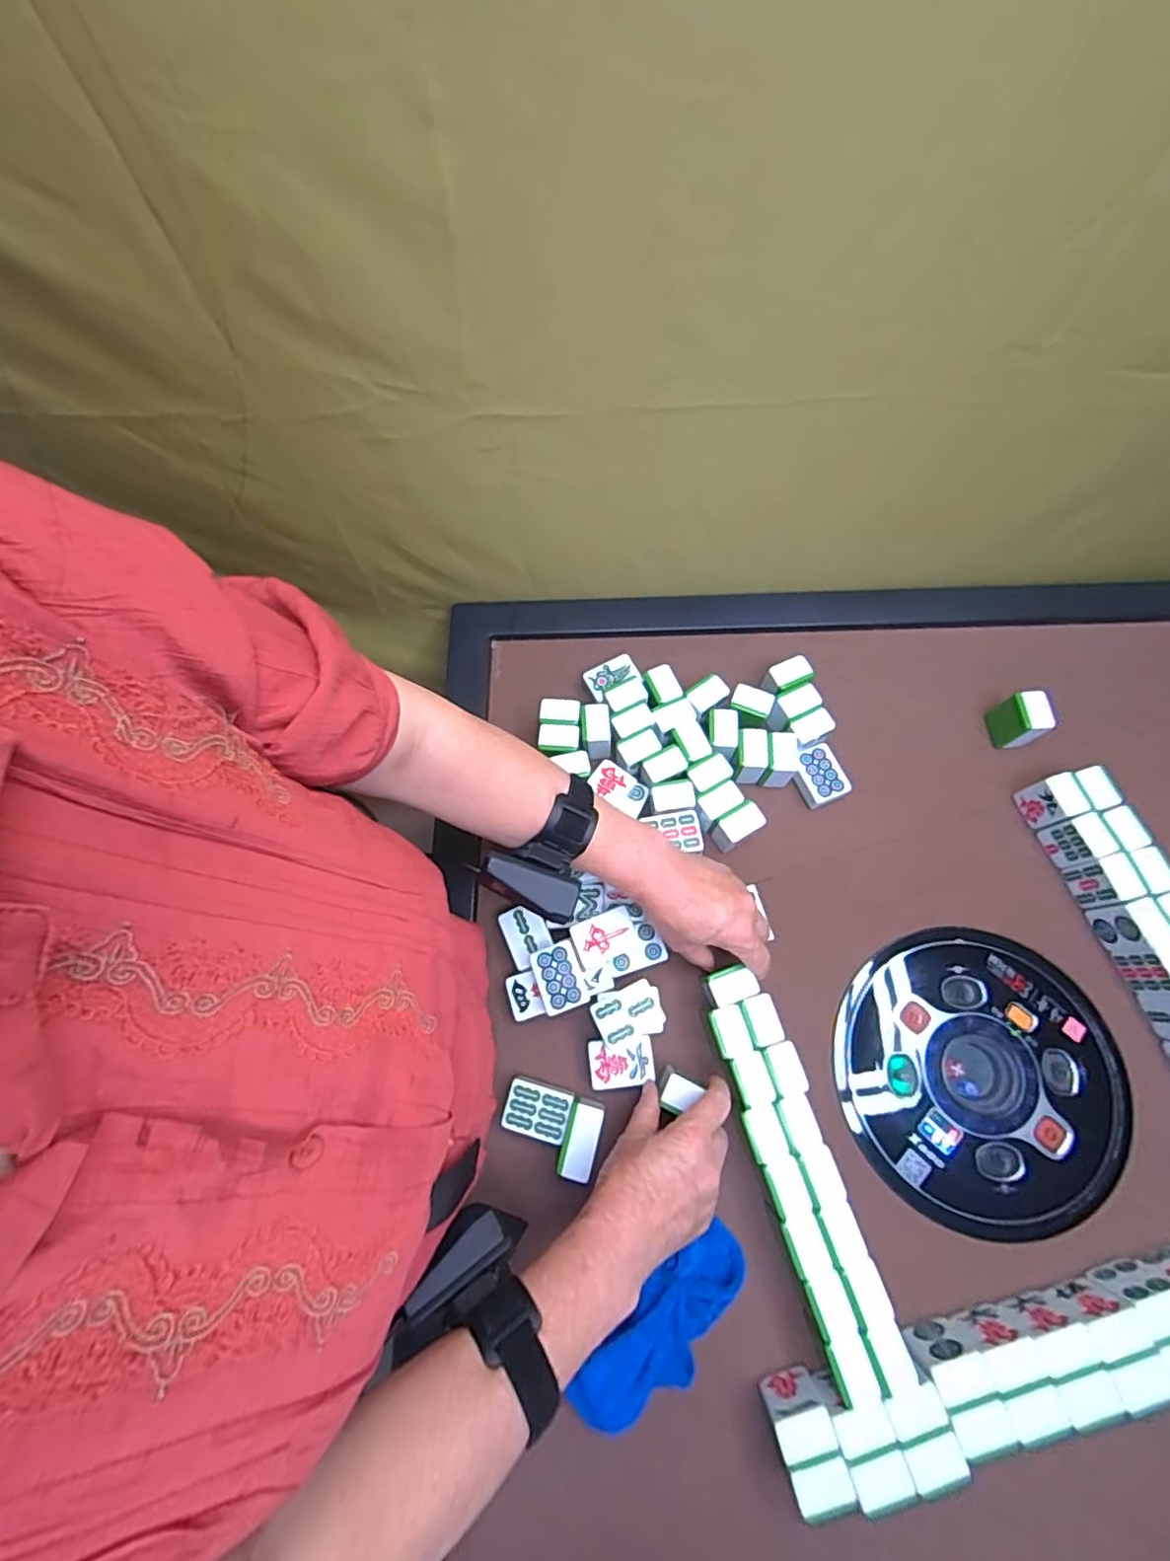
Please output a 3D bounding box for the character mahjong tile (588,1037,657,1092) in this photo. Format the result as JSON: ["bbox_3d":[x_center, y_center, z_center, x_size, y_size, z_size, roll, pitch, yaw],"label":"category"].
[{"bbox_3d":[0.030,0.237,0.513,0.053,0.023,0.037,-6,72,1],"label":"character mahjong tile"}]

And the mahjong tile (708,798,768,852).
[{"bbox_3d":[0.136,0.045,0.558,0.041,0.055,0.027,-33,73,-8],"label":"mahjong tile"}]

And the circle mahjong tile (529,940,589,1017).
[{"bbox_3d":[-0.022,0.167,0.514,0.035,0.027,0.053,-19,72,-4],"label":"circle mahjong tile"}]

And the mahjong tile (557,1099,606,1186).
[{"bbox_3d":[-0.003,0.286,0.491,0.027,0.029,0.056,14,73,7],"label":"mahjong tile"}]

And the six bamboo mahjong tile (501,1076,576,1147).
[{"bbox_3d":[-0.039,0.270,0.501,0.051,0.021,0.040,16,73,8],"label":"six bamboo mahjong tile"}]

